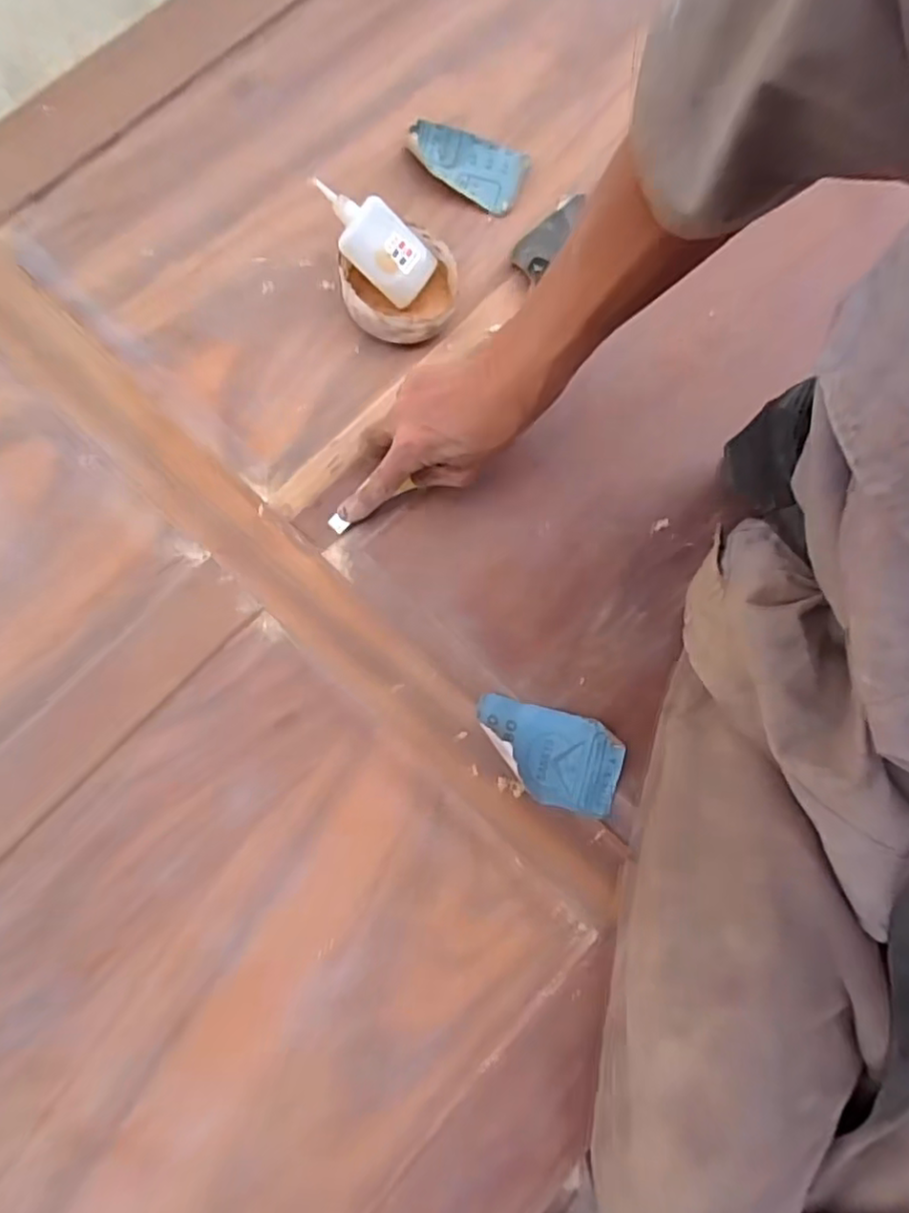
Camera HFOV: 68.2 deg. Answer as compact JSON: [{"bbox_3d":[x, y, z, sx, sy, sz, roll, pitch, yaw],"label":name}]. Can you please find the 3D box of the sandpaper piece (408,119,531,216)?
[{"bbox_3d":[0.010,-0.390,0.587,0.103,0.017,0.063,20,77,3],"label":"sandpaper piece"}]

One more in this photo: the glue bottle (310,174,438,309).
[{"bbox_3d":[-0.063,-0.289,0.533,0.097,0.024,0.051,36,89,-23],"label":"glue bottle"}]

